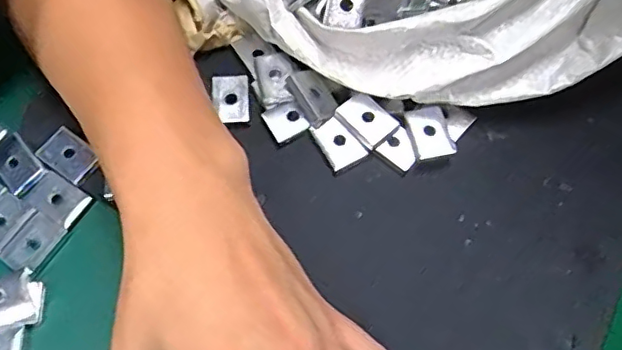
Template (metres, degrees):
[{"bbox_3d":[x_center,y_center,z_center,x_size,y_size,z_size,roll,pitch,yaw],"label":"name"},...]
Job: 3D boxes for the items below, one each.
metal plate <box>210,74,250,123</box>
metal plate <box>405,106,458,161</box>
[{"bbox_3d":[-0.043,-0.041,0.301,0.019,0.004,0.026,-4,66,-2],"label":"metal plate"},{"bbox_3d":[0.061,-0.020,0.293,0.019,0.009,0.027,-15,67,-7],"label":"metal plate"}]

